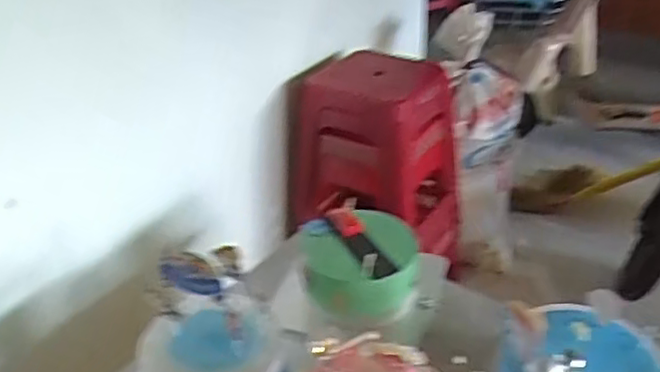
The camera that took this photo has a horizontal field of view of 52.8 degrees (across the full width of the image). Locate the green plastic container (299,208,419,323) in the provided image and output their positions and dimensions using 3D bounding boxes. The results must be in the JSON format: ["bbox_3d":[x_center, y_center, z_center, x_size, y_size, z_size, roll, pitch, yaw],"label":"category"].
[{"bbox_3d":[0.054,0.137,1.160,0.202,0.128,0.196,-1,31,4],"label":"green plastic container"}]

